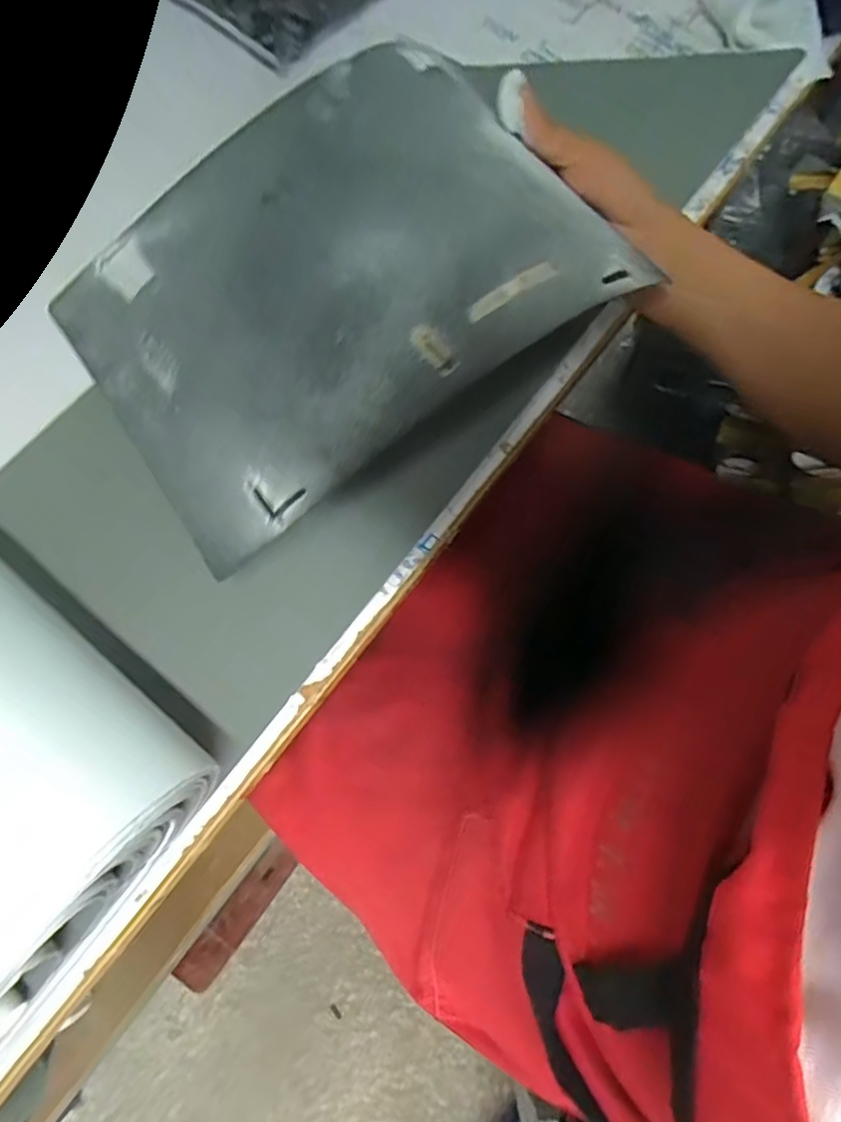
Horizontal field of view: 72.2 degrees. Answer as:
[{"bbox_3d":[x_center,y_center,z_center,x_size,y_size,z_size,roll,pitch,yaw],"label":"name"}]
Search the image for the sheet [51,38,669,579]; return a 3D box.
[{"bbox_3d":[-0.057,-0.167,0.347,0.307,0.066,0.222,-34,77,-10],"label":"sheet"}]

